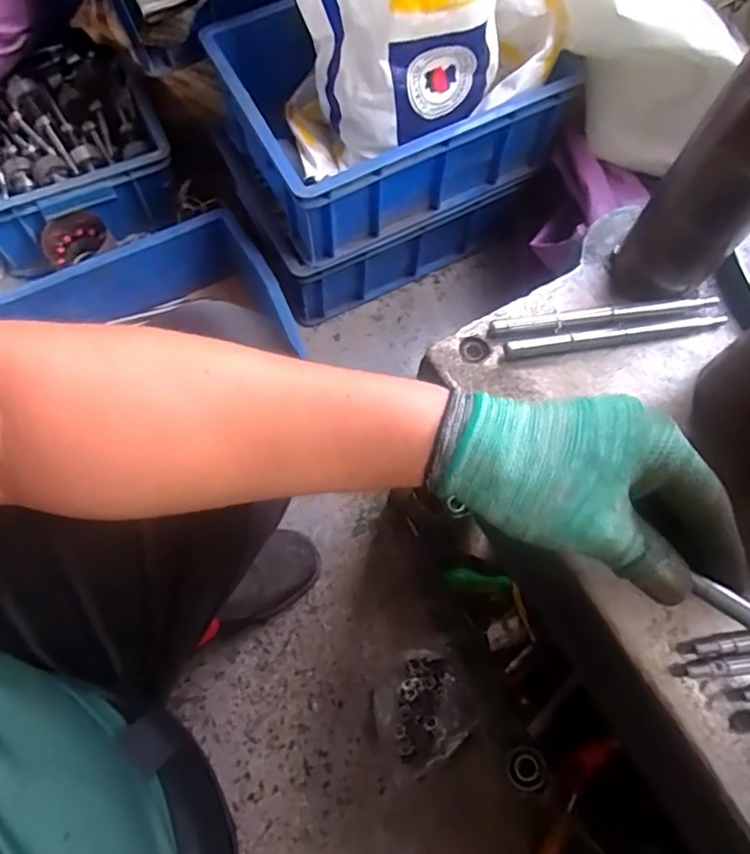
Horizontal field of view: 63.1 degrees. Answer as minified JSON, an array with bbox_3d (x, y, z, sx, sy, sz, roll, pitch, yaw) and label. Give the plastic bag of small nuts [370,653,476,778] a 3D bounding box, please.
[{"bbox_3d":[0.057,0.334,0.734,0.121,0.072,0.112,-30,74,-12],"label":"plastic bag of small nuts"}]

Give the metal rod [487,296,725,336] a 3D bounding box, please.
[{"bbox_3d":[0.167,-0.081,0.442,0.165,0.011,0.011,-6,71,-4],"label":"metal rod"}]

